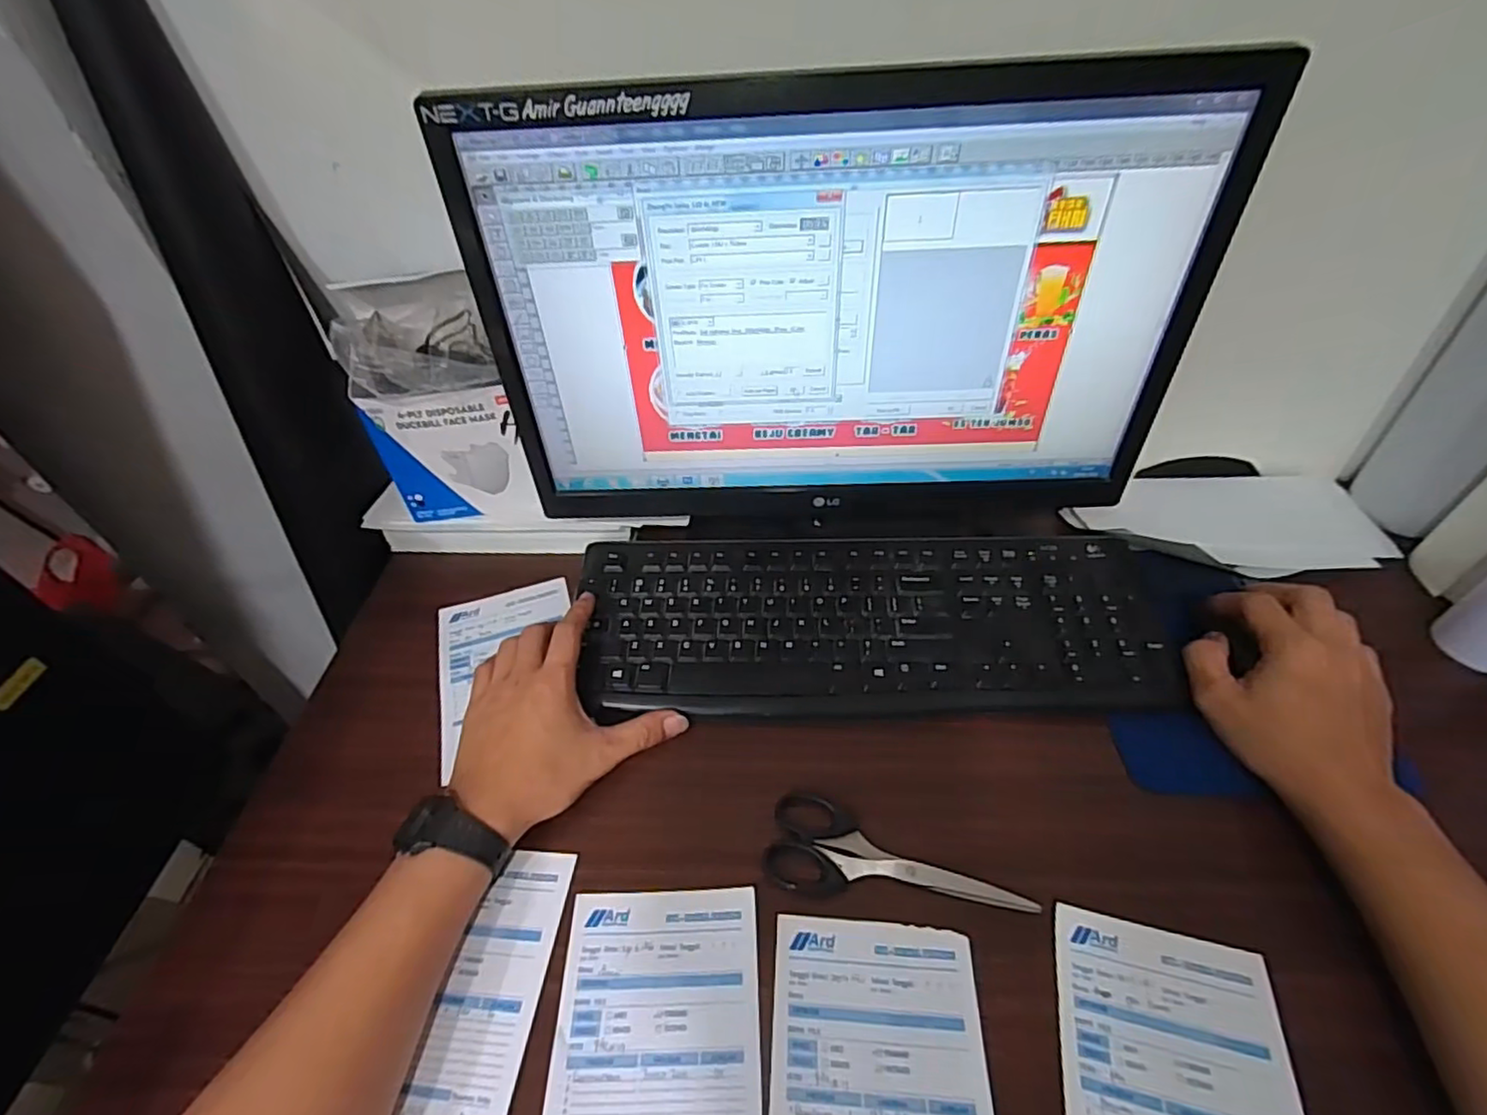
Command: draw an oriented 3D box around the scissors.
[{"bbox_3d":[0.089,0.179,0.372,0.148,0.015,0.052,8,47,12],"label":"scissors"}]

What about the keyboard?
[{"bbox_3d":[0.092,0.046,0.486,0.417,0.025,0.148,-1,46,3],"label":"keyboard"}]

